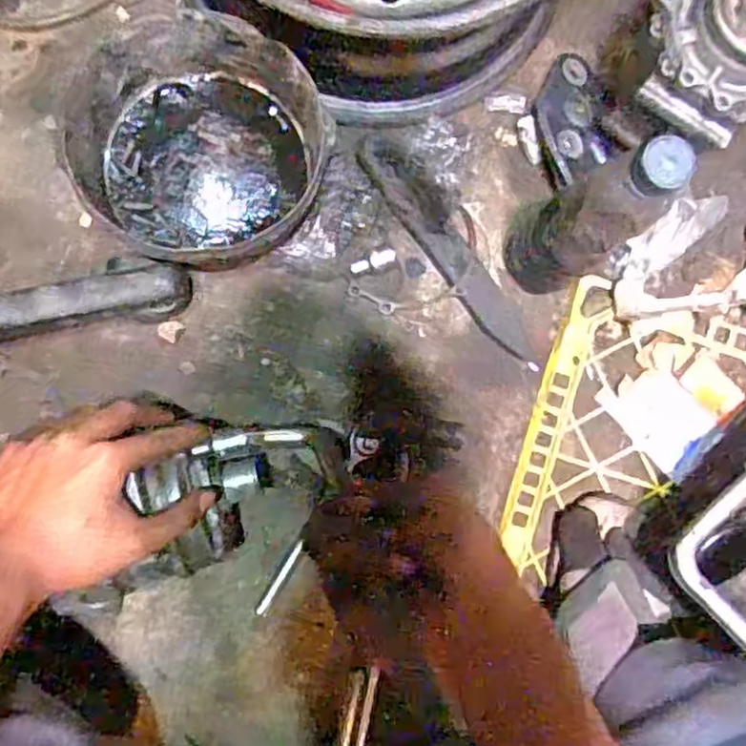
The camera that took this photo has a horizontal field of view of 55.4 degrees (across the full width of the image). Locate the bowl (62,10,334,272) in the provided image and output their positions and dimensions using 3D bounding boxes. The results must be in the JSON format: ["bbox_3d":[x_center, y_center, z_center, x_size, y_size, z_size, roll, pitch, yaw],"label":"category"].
[{"bbox_3d":[-0.141,-0.182,0.574,0.182,0.077,0.183,0,88,-4],"label":"bowl"}]

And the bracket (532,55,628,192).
[{"bbox_3d":[0.175,-0.224,0.624,0.068,0.026,0.113,-15,90,-4],"label":"bracket"}]

